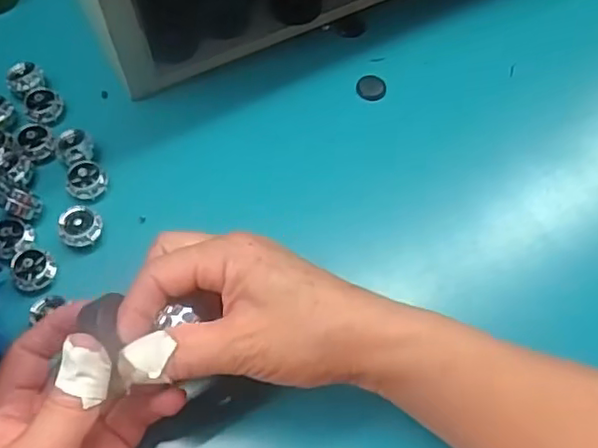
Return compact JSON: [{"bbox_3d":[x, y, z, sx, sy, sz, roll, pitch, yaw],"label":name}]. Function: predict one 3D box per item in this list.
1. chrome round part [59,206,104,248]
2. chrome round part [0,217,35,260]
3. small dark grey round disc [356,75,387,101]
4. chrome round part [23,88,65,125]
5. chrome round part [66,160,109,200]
[{"bbox_3d":[-0.131,0.002,0.370,0.024,0.014,0.021,6,64,-1],"label":"chrome round part"},{"bbox_3d":[-0.168,0.007,0.359,0.022,0.011,0.021,1,64,-3],"label":"chrome round part"},{"bbox_3d":[0.052,-0.097,0.438,0.021,0.004,0.020,1,64,-3],"label":"small dark grey round disc"},{"bbox_3d":[-0.170,-0.079,0.408,0.024,0.010,0.023,1,64,-3],"label":"chrome round part"},{"bbox_3d":[-0.131,-0.028,0.379,0.021,0.015,0.023,12,64,2],"label":"chrome round part"}]

